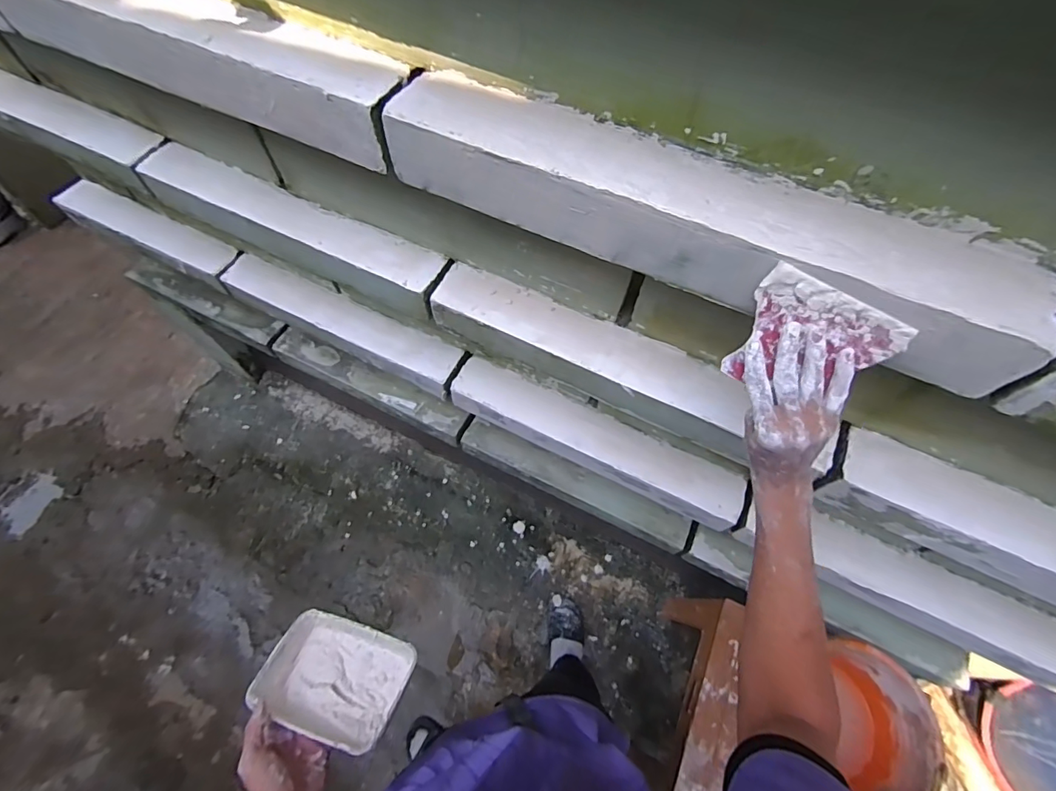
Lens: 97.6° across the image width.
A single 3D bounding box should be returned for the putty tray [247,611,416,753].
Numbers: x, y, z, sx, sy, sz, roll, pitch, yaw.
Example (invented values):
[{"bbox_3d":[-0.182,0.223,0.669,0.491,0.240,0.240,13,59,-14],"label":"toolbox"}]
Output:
[{"bbox_3d":[-0.227,0.327,0.531,0.165,0.054,0.127,11,53,16],"label":"putty tray"}]

